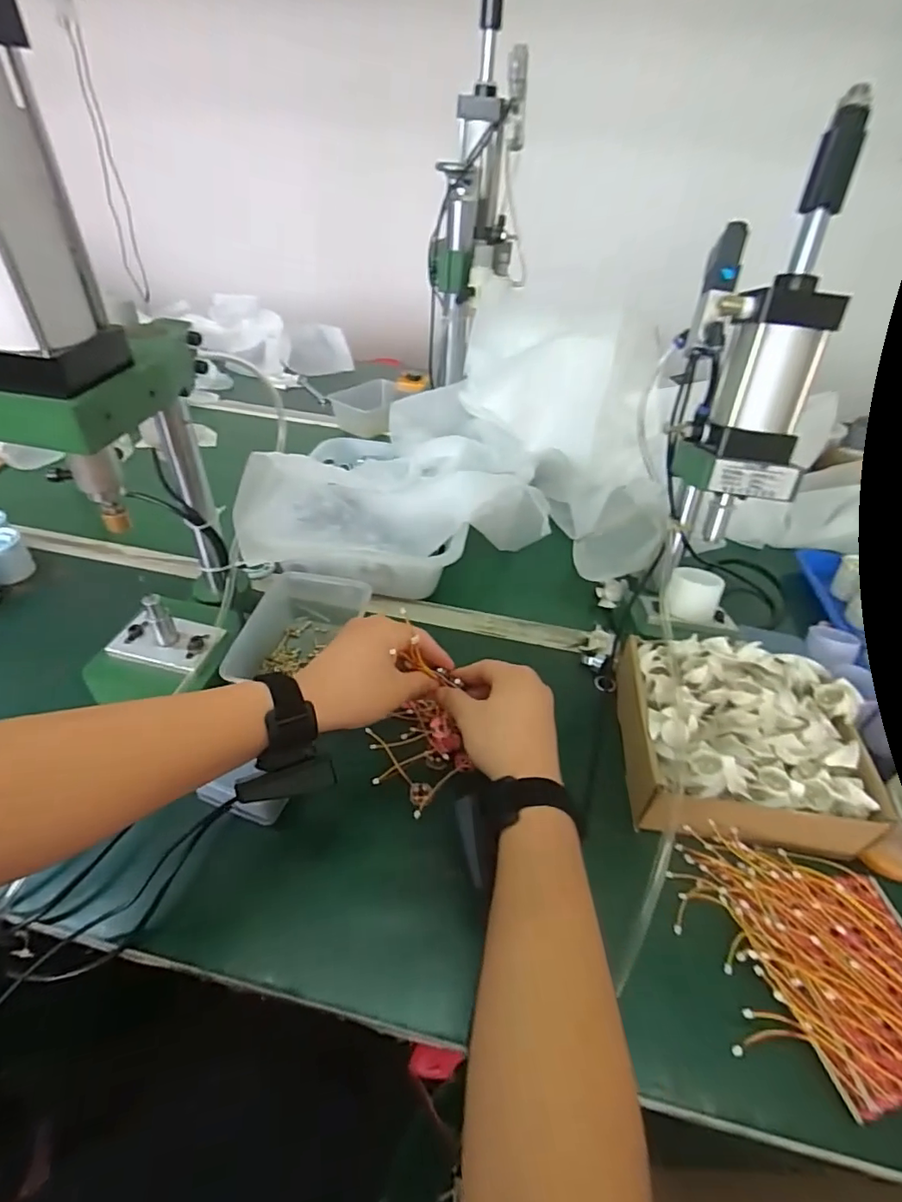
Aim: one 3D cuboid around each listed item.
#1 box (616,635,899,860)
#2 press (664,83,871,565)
[{"bbox_3d":[0.268,0.123,0.514,0.198,0.089,0.182,8,40,4],"label":"box"},{"bbox_3d":[0.290,-0.214,0.538,0.090,0.386,0.160,-5,41,-11],"label":"press"}]

